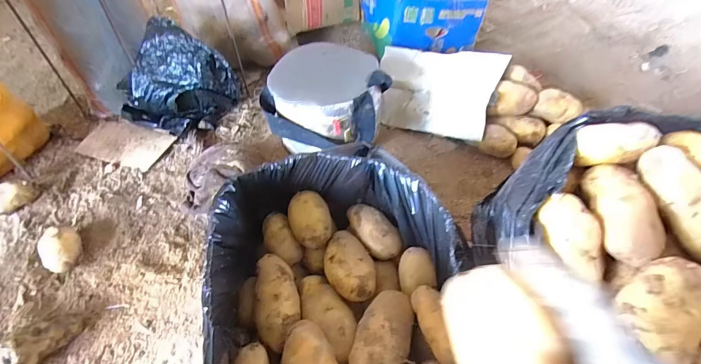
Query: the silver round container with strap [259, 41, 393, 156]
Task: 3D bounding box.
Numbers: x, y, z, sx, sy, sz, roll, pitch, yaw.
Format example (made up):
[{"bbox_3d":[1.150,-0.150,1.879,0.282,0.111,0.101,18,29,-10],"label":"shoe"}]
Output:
[{"bbox_3d":[-0.054,-0.189,0.882,0.252,0.173,0.228,13,53,13],"label":"silver round container with strap"}]

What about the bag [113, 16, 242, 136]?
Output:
[{"bbox_3d":[-0.443,-0.249,0.910,0.302,0.255,0.116,-13,52,-8],"label":"bag"}]

